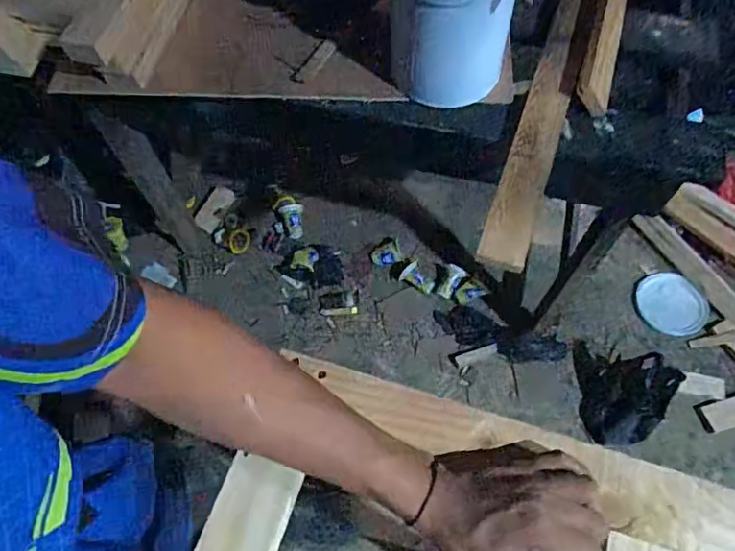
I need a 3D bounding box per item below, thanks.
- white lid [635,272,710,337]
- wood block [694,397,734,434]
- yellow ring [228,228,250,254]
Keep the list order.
[{"bbox_3d":[0.819,0.077,1.468,0.165,0.018,0.167,0,75,16],"label":"white lid"},{"bbox_3d":[0.902,0.336,1.343,0.152,0.021,0.067,-21,62,14],"label":"wood block"},{"bbox_3d":[-0.389,-0.104,1.659,0.071,0.014,0.071,1,85,-8],"label":"yellow ring"}]

